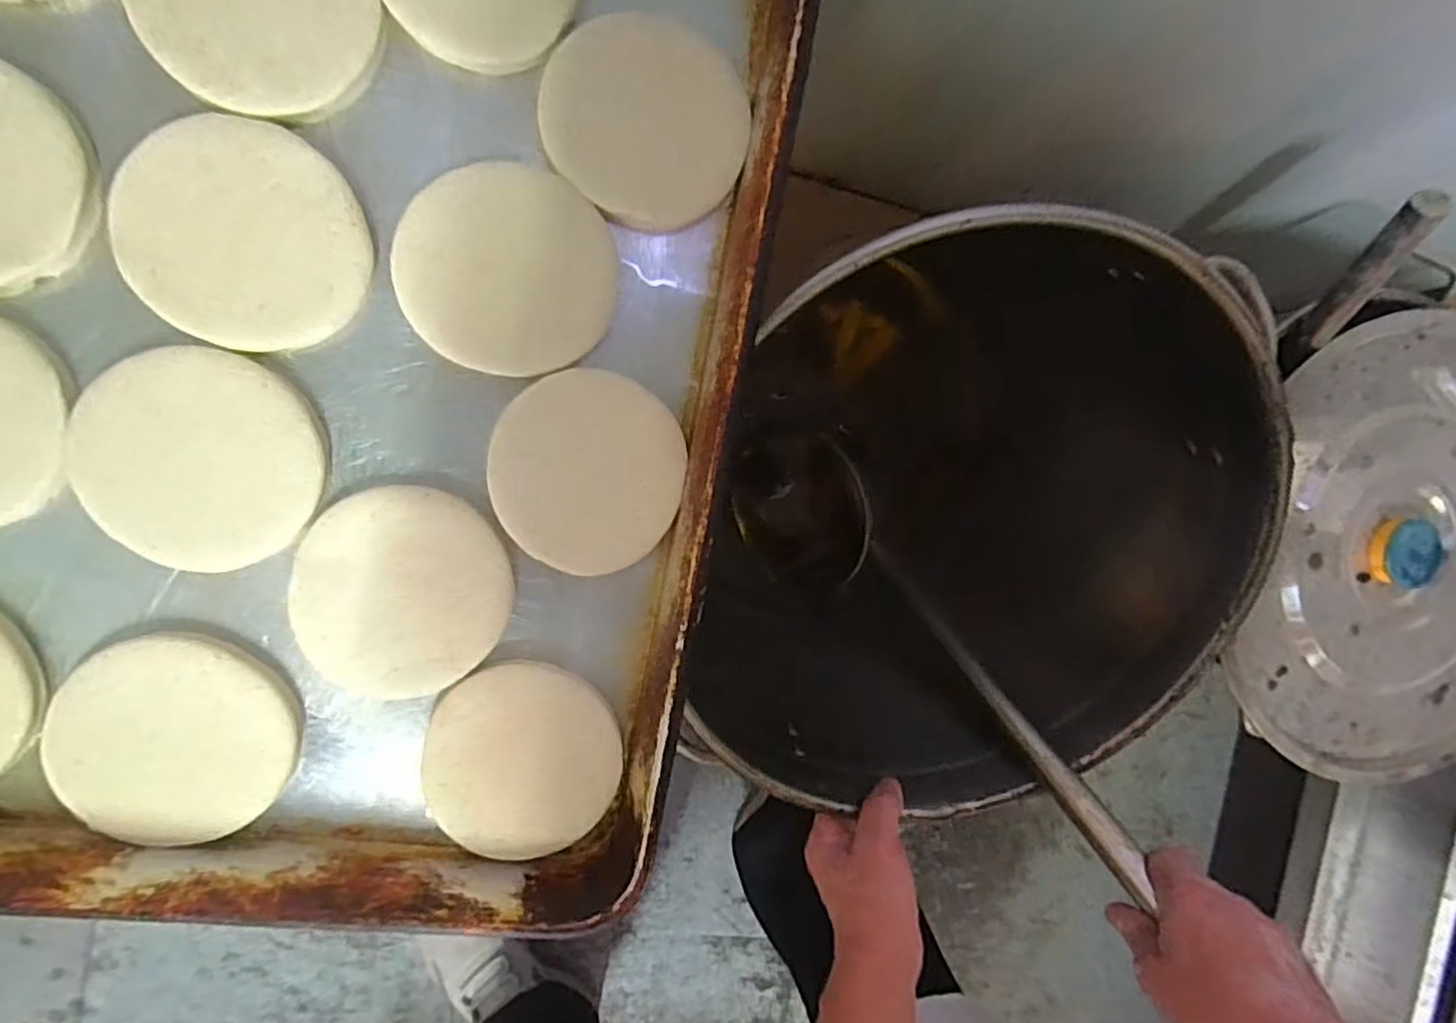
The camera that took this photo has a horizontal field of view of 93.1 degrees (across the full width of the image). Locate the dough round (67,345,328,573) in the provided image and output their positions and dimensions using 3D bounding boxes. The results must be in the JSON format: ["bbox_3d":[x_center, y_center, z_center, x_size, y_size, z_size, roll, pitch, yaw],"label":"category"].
[{"bbox_3d":[-0.241,-0.023,0.315,0.103,0.011,0.097,-1,95,-12],"label":"dough round"}]

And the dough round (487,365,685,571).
[{"bbox_3d":[-0.069,-0.020,0.348,0.092,0.014,0.098,-1,95,-12],"label":"dough round"}]

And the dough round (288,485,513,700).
[{"bbox_3d":[-0.155,0.039,0.330,0.093,0.008,0.098,-1,95,-12],"label":"dough round"}]

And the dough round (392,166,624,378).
[{"bbox_3d":[-0.104,-0.117,0.330,0.097,0.013,0.095,9,93,-13],"label":"dough round"}]

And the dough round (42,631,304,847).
[{"bbox_3d":[-0.253,0.106,0.316,0.100,0.013,0.095,-1,95,-12],"label":"dough round"}]

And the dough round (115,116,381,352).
[{"bbox_3d":[-0.217,-0.125,0.310,0.104,0.014,0.094,37,87,-13],"label":"dough round"}]

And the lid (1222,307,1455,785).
[{"bbox_3d":[0.635,0.044,0.629,0.362,0.050,0.405,11,93,-13],"label":"lid"}]

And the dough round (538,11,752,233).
[{"bbox_3d":[-0.039,-0.195,0.343,0.097,0.010,0.095,-1,95,-12],"label":"dough round"}]

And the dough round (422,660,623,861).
[{"bbox_3d":[-0.103,0.128,0.355,0.092,0.018,0.098,-1,95,-12],"label":"dough round"}]

